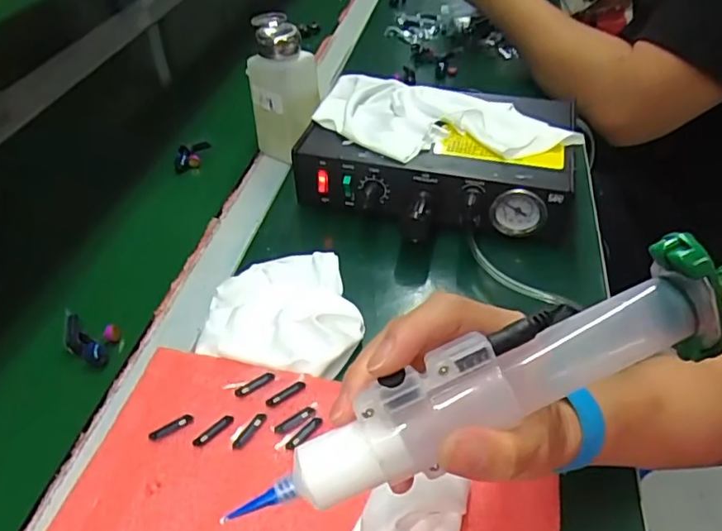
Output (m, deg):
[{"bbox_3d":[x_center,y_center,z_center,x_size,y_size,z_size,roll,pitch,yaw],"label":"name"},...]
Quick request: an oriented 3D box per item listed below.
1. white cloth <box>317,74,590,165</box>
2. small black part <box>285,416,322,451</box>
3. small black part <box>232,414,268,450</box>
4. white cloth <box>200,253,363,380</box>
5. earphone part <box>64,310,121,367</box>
[{"bbox_3d":[0.069,-0.130,0.511,0.226,0.021,0.115,15,45,17],"label":"white cloth"},{"bbox_3d":[-0.034,0.101,0.345,0.006,0.004,0.027,31,51,30],"label":"small black part"},{"bbox_3d":[-0.068,0.099,0.345,0.008,0.004,0.027,22,47,23],"label":"small black part"},{"bbox_3d":[-0.053,0.026,0.423,0.112,0.020,0.117,9,43,11],"label":"white cloth"},{"bbox_3d":[-0.199,0.054,0.412,0.048,0.014,0.031,12,44,14],"label":"earphone part"}]

